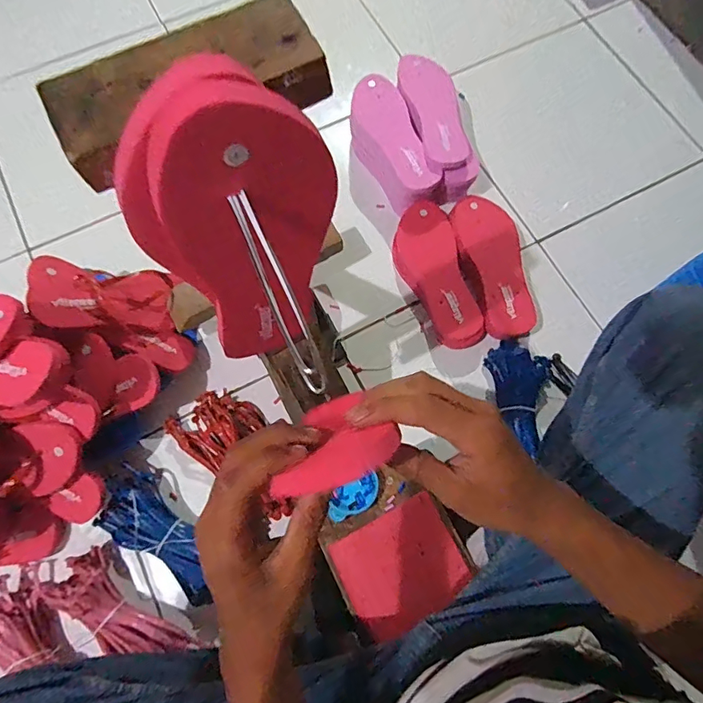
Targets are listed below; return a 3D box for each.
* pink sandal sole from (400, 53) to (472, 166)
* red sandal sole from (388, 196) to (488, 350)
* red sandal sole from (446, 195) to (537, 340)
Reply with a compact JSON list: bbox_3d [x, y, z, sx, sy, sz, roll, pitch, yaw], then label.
[{"bbox_3d":[0.144,-0.414,0.796,0.080,0.016,0.220,-14,74,-4],"label":"pink sandal sole"},{"bbox_3d":[0.139,-0.119,0.788,0.098,0.051,0.261,-14,74,-4],"label":"red sandal sole"},{"bbox_3d":[0.236,-0.146,0.770,0.094,0.025,0.248,-15,75,-5],"label":"red sandal sole"}]

